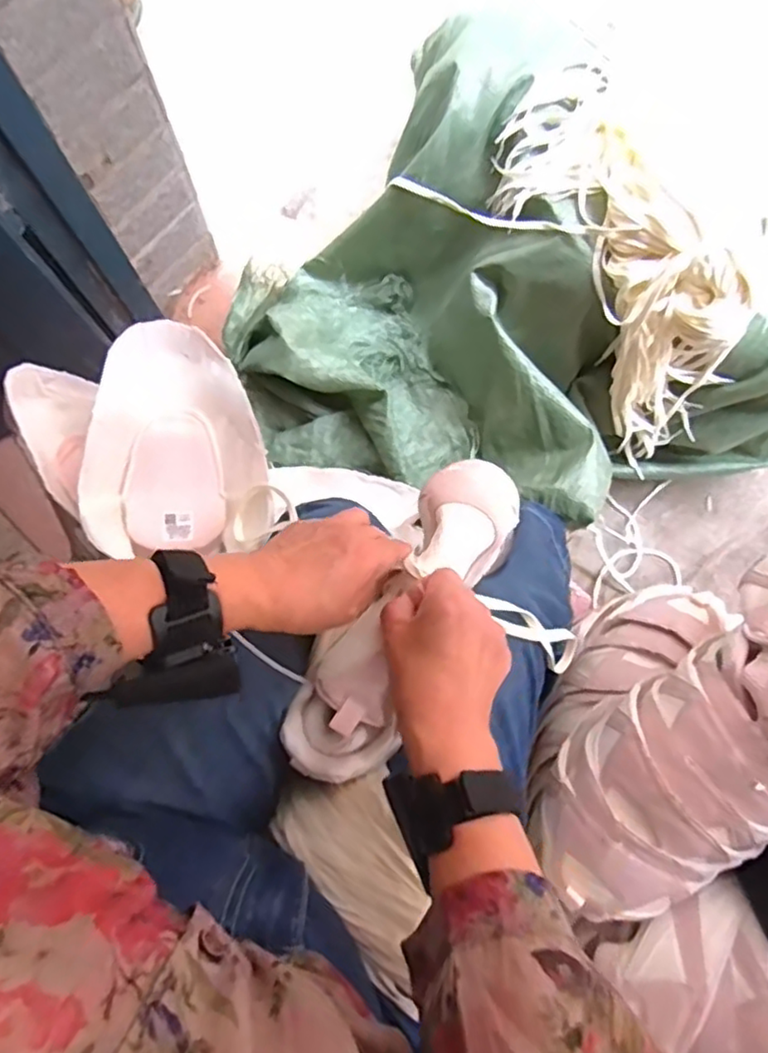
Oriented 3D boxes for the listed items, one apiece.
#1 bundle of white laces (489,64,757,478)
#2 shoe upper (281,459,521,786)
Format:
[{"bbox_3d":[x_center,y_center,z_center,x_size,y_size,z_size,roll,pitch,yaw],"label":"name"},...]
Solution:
[{"bbox_3d":[0.273,-0.301,0.759,0.142,0.220,0.455,-28,95,-6],"label":"bundle of white laces"},{"bbox_3d":[0.019,0.063,0.458,0.081,0.060,0.259,33,83,5],"label":"shoe upper"}]

